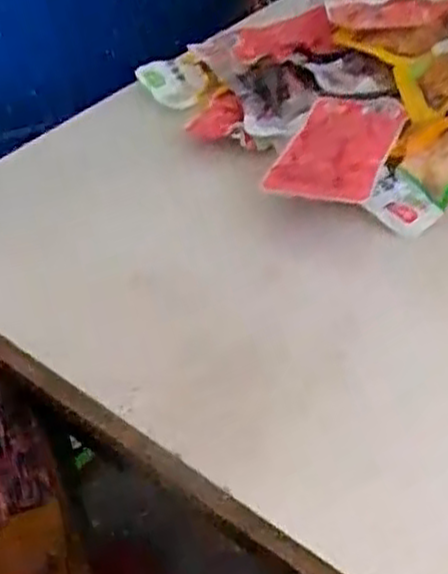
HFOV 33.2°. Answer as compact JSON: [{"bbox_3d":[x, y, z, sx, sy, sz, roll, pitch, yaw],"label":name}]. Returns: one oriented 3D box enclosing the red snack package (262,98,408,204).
[{"bbox_3d":[0.087,-0.109,0.572,0.077,0.020,0.131,17,48,22],"label":"red snack package"}]

